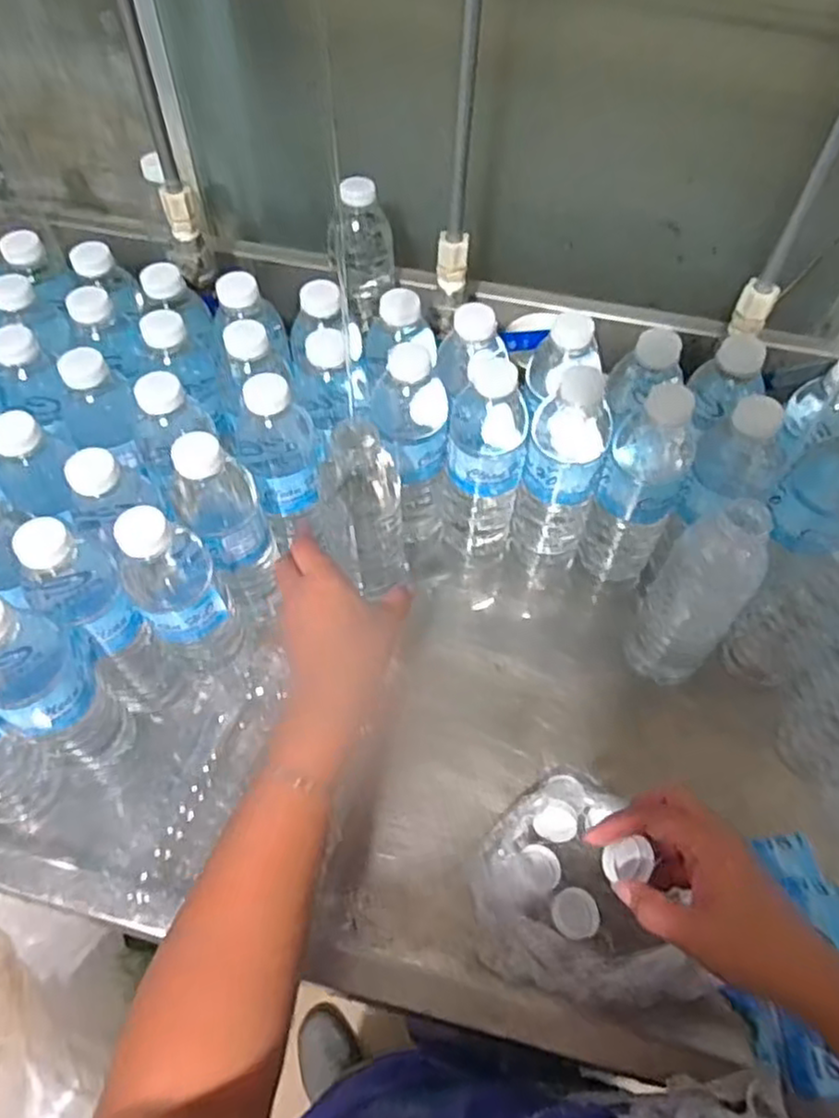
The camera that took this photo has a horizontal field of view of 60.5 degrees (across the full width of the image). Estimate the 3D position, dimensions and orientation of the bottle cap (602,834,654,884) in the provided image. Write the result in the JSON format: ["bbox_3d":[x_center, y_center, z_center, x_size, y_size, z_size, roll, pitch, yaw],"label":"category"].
[{"bbox_3d":[0.124,0.183,0.434,0.030,0.019,0.023,-11,57,-9],"label":"bottle cap"}]

